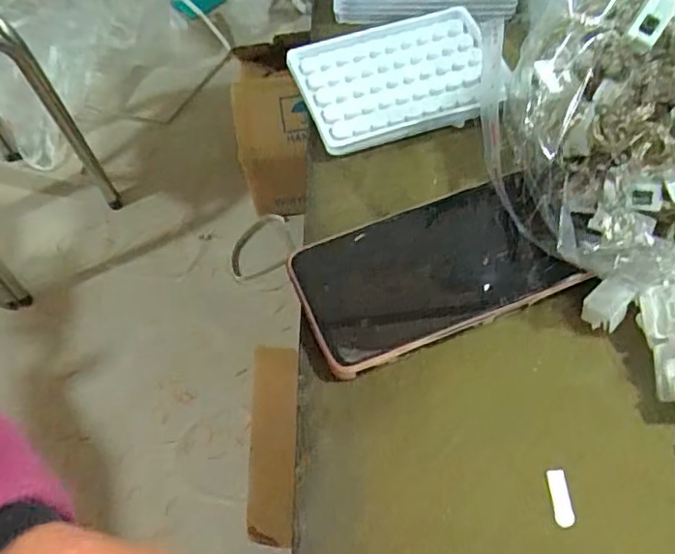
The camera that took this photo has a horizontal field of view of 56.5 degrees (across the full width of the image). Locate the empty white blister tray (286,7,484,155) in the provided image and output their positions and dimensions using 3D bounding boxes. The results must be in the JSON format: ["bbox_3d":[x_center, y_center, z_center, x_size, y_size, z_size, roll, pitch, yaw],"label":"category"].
[{"bbox_3d":[0.040,-0.127,0.402,0.122,0.021,0.090,-17,59,-7],"label":"empty white blister tray"}]

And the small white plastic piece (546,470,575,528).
[{"bbox_3d":[0.098,0.097,0.275,0.008,0.004,0.023,-5,58,1],"label":"small white plastic piece"}]

